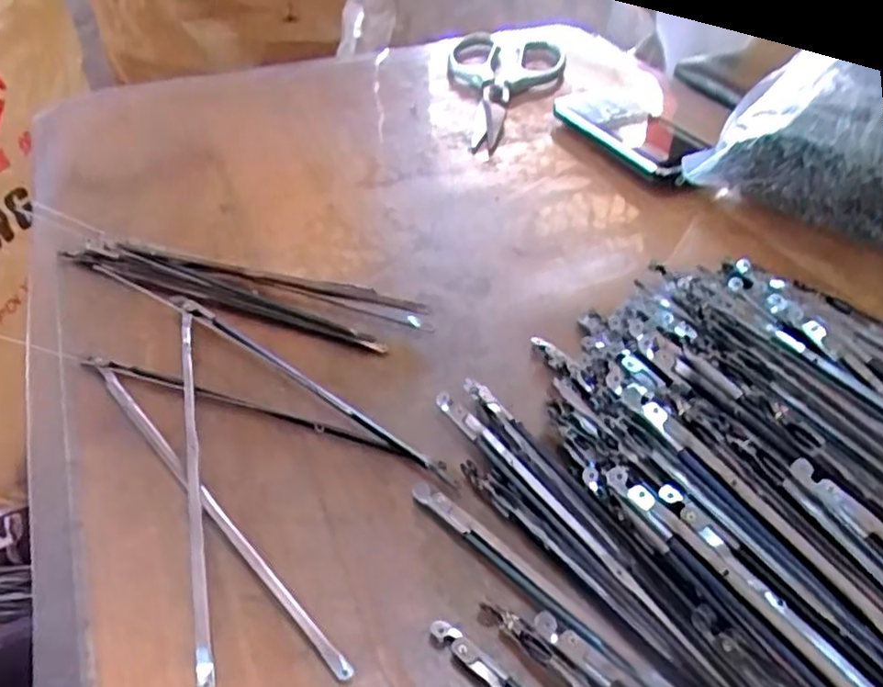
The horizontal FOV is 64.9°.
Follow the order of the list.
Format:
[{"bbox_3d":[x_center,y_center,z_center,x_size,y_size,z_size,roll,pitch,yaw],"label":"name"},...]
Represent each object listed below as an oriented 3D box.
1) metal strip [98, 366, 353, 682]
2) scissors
[{"bbox_3d":[-0.088,0.057,0.257,0.006,0.006,0.175,-31,50,-31],"label":"metal strip"},{"bbox_3d":[0.049,-0.203,0.546,0.094,0.014,0.215,5,41,4],"label":"scissors"}]

